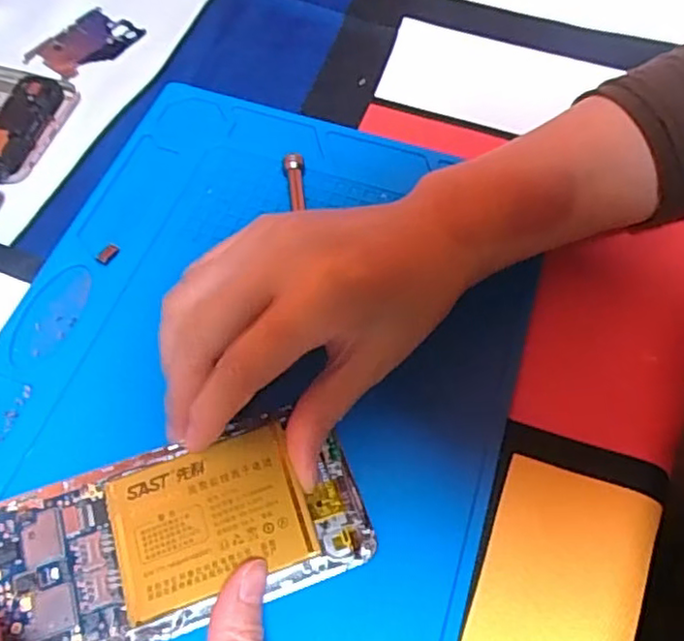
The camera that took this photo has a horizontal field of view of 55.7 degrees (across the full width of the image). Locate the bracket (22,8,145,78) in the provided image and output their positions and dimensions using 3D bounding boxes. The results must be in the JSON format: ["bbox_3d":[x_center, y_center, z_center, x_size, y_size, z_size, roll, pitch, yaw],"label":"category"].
[{"bbox_3d":[-0.158,-0.169,0.395,0.065,0.006,0.040,-36,68,-19],"label":"bracket"}]

